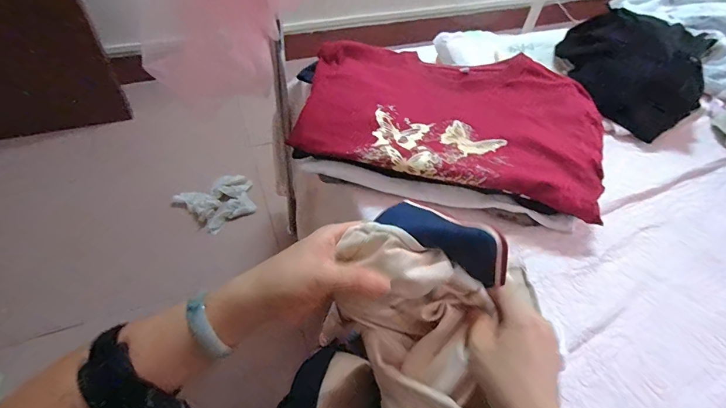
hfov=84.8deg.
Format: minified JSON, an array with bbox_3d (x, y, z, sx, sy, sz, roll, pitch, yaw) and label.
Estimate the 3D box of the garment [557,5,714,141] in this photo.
[{"bbox_3d":[0.461,-0.230,0.692,0.243,0.136,0.169,24,54,13],"label":"garment"}]

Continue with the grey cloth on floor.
[{"bbox_3d":[-0.430,-0.001,1.186,0.223,0.051,0.145,-21,57,-20],"label":"grey cloth on floor"}]

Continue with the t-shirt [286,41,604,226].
[{"bbox_3d":[0.135,-0.136,0.589,0.431,0.040,0.268,13,52,5],"label":"t-shirt"}]

